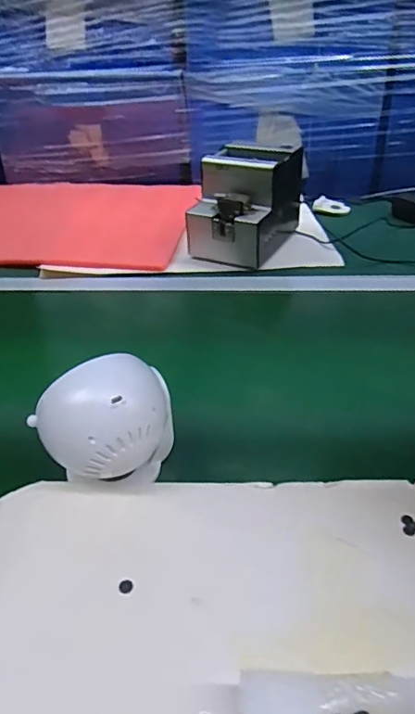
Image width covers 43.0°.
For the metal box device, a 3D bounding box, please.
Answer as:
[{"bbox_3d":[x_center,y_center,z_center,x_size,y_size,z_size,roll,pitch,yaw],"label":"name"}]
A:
[{"bbox_3d":[0.065,-0.253,0.859,0.127,0.144,0.192,15,39,22],"label":"metal box device"}]

